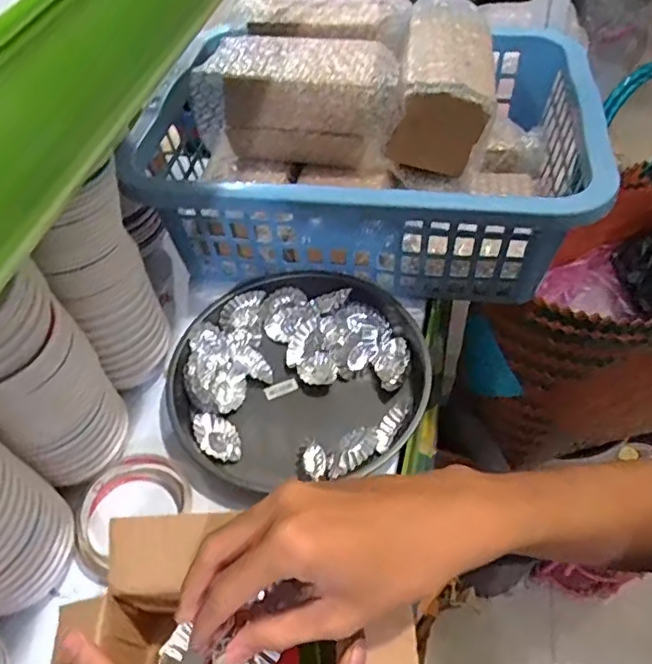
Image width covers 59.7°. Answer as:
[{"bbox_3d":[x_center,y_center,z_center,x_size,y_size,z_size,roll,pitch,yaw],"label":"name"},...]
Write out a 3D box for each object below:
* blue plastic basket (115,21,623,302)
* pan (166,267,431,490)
[{"bbox_3d":[0.044,-0.186,0.575,0.395,0.131,0.311,3,51,6],"label":"blue plastic basket"},{"bbox_3d":[-0.024,0.035,0.498,0.210,0.041,0.199,-3,52,3],"label":"pan"}]

